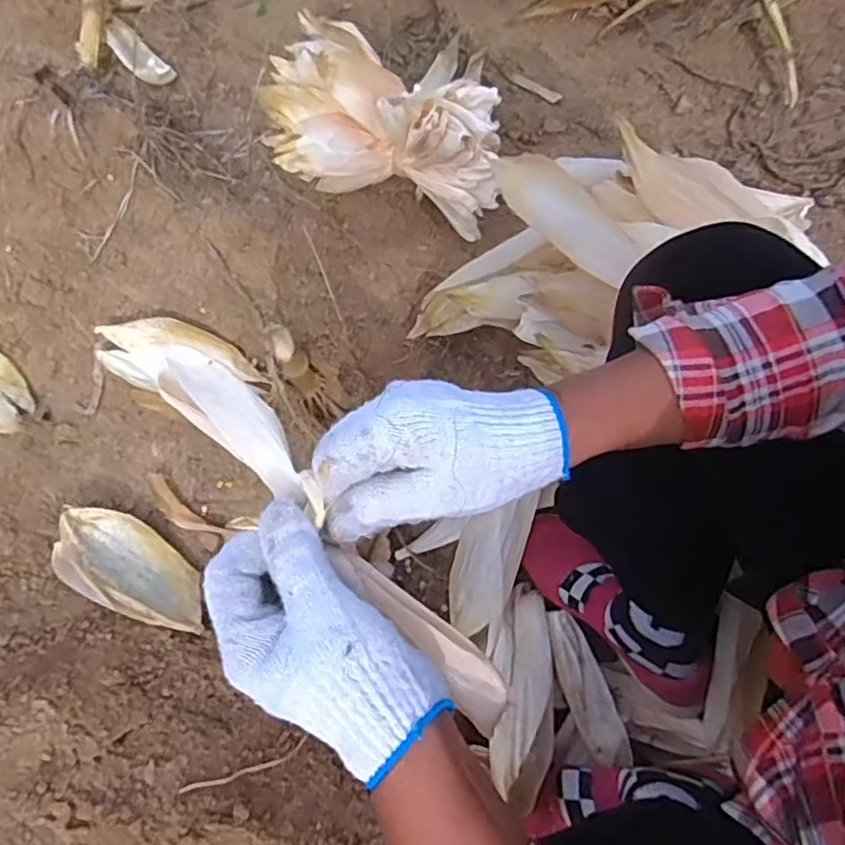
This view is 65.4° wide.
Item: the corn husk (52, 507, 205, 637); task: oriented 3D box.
[{"bbox_3d":[-0.345,0.180,0.783,0.226,0.037,0.099,32,74,12],"label":"corn husk"}]

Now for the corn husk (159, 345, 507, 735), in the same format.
[{"bbox_3d":[-0.058,0.048,0.364,0.034,0.070,0.287,-42,79,-15],"label":"corn husk"}]

